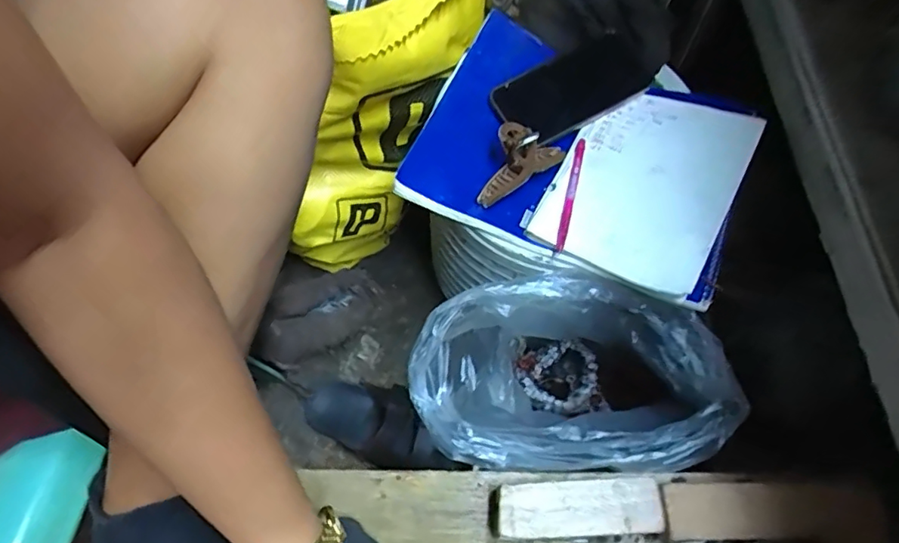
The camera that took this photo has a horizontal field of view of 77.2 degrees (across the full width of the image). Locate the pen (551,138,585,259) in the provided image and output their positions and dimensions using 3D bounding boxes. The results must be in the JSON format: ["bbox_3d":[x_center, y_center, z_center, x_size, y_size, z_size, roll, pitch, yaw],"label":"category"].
[{"bbox_3d":[0.116,-0.076,0.533,0.009,0.008,0.131,14,65,6],"label":"pen"}]

